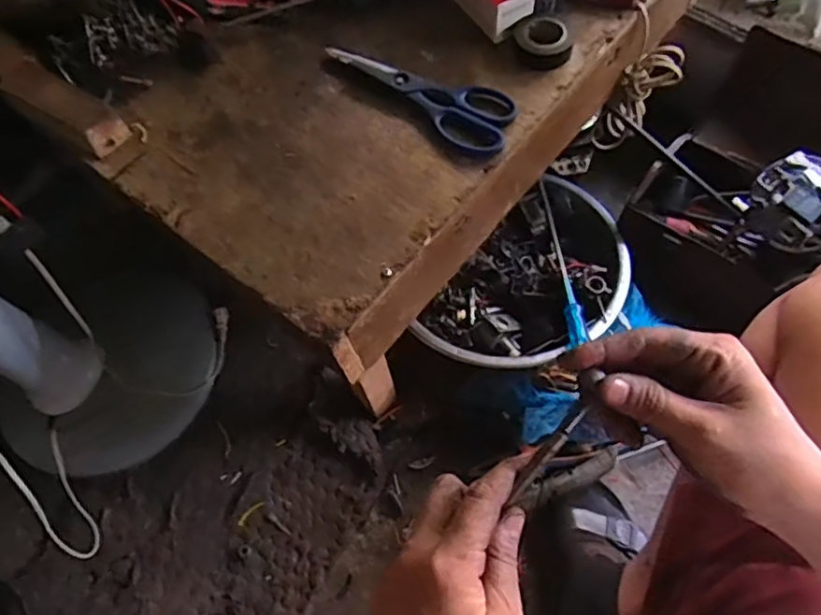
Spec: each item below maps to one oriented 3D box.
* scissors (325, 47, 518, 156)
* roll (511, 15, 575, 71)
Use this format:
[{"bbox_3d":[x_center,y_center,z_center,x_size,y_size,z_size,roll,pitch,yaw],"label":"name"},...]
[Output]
[{"bbox_3d":[0.017,-0.212,0.580,0.201,0.012,0.070,40,72,20],"label":"scissors"},{"bbox_3d":[0.131,-0.261,0.592,0.054,0.023,0.054,-1,63,2],"label":"roll"}]

